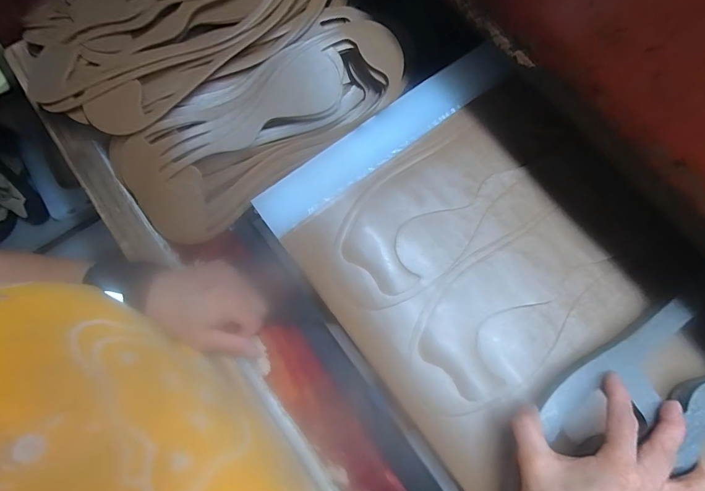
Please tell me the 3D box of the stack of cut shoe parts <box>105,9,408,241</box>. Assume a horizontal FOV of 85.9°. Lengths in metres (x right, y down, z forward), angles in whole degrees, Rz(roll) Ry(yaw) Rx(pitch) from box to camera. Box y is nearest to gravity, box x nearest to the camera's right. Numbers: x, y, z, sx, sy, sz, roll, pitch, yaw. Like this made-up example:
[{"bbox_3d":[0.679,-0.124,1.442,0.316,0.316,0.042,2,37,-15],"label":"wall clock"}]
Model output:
[{"bbox_3d":[-0.088,-0.128,0.390,0.301,0.047,0.123,-38,79,-7],"label":"stack of cut shoe parts"}]

